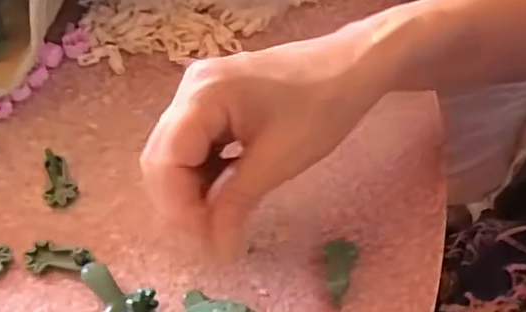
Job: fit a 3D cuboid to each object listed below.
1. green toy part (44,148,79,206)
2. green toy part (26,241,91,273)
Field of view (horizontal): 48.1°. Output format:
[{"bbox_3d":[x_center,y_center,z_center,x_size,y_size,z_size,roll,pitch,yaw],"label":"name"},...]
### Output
[{"bbox_3d":[-0.129,0.015,0.366,0.019,0.013,0.039,-25,53,-16],"label":"green toy part"},{"bbox_3d":[-0.115,0.058,0.330,0.035,0.011,0.018,8,51,10],"label":"green toy part"}]

